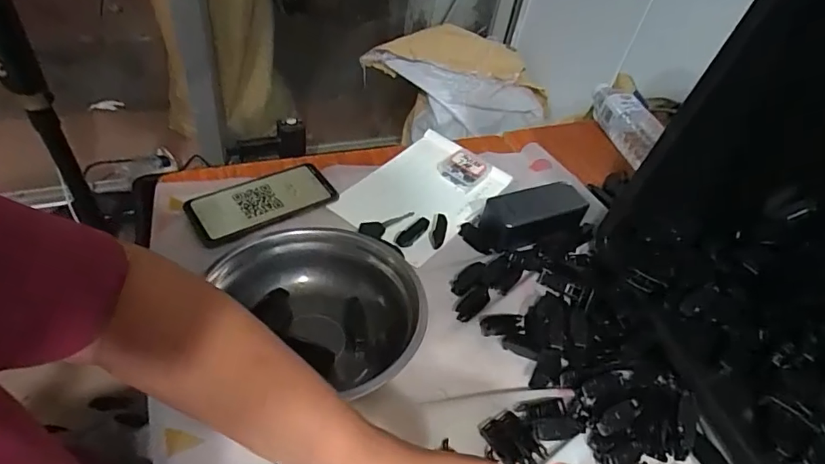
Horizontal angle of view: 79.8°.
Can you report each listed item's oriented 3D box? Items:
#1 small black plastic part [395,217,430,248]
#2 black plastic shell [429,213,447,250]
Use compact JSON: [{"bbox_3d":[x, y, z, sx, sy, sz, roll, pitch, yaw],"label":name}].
[{"bbox_3d":[0.001,0.000,0.603,0.022,0.008,0.052,32,48,20],"label":"small black plastic part"},{"bbox_3d":[0.032,-0.001,0.601,0.019,0.015,0.052,14,44,3],"label":"black plastic shell"}]

